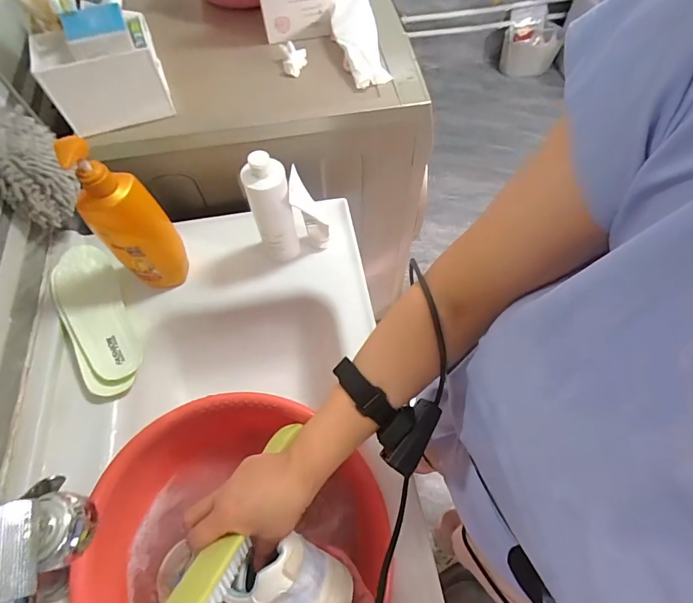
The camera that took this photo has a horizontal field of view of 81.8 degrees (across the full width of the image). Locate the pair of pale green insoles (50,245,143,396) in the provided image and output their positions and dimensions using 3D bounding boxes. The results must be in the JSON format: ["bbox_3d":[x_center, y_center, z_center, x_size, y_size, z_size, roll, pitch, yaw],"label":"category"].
[{"bbox_3d":[-0.378,0.022,0.605,0.087,0.042,0.251,-27,64,-13],"label":"pair of pale green insoles"}]

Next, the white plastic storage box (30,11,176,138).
[{"bbox_3d":[-0.365,-0.353,0.607,0.160,0.123,0.115,-18,63,-9],"label":"white plastic storage box"}]

